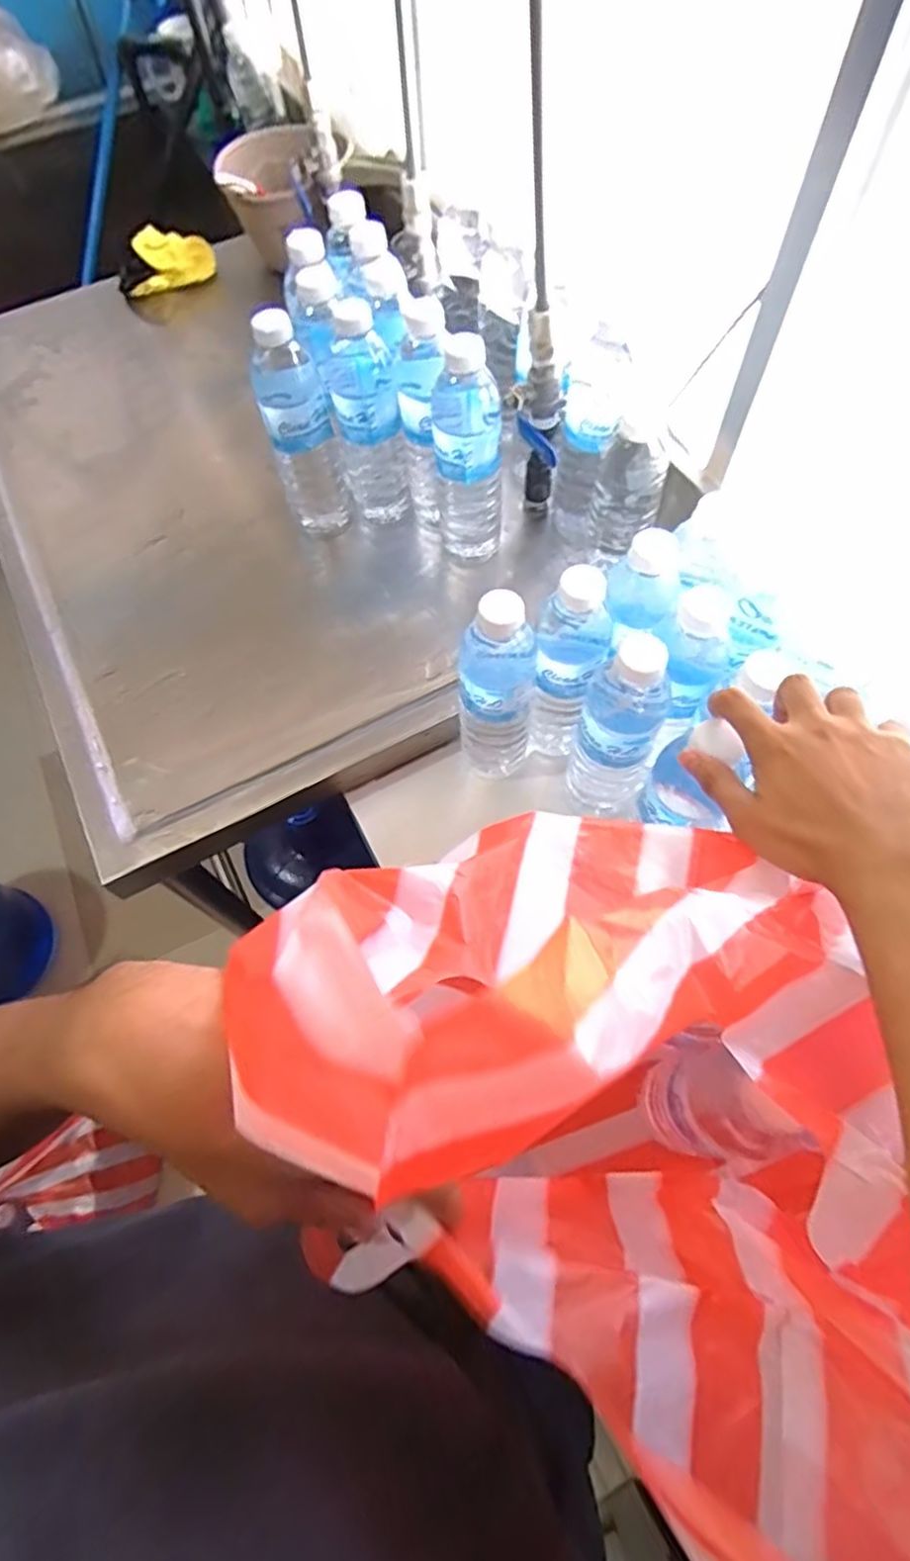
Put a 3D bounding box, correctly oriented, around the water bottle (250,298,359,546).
[{"bbox_3d":[-0.148,-0.329,0.652,0.064,0.213,0.059,-19,65,-7],"label":"water bottle"}]

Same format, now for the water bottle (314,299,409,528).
[{"bbox_3d":[-0.083,-0.336,0.653,0.062,0.206,0.058,-13,65,-4],"label":"water bottle"}]

